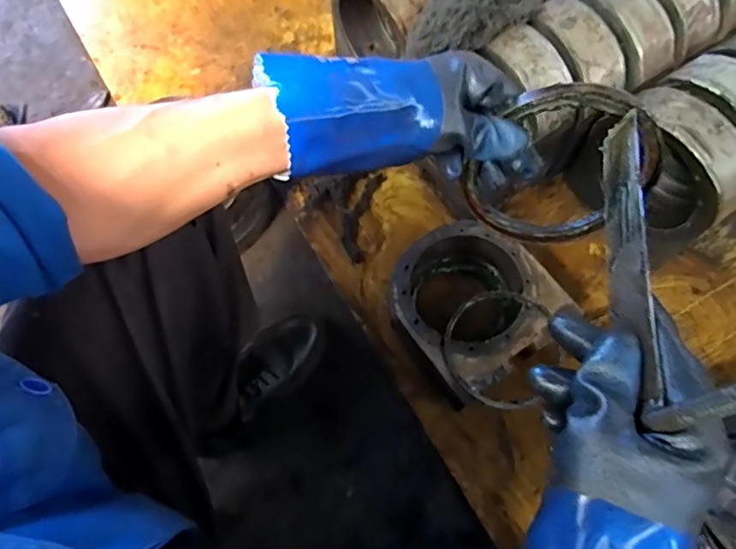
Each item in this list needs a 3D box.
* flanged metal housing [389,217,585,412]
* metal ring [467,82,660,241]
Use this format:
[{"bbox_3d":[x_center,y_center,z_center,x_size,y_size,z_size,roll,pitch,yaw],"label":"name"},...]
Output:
[{"bbox_3d":[0.158,0.054,0.803,0.223,0.118,0.238,-33,71,-11],"label":"flanged metal housing"},{"bbox_3d":[0.161,-0.084,0.424,0.137,0.160,0.016,18,54,-12],"label":"metal ring"}]

